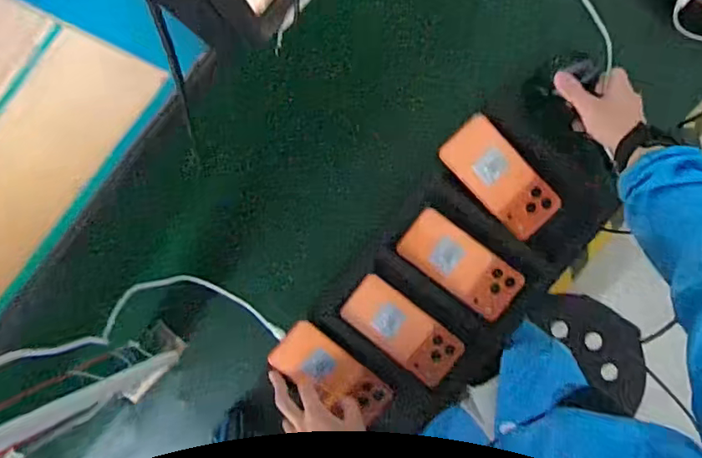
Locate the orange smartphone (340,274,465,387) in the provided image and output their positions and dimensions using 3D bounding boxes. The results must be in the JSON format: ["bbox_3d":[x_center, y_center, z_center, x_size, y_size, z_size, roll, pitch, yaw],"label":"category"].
[{"bbox_3d":[0.068,0.136,0.753,0.164,0.013,0.073,37,95,3],"label":"orange smartphone"}]

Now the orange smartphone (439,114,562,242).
[{"bbox_3d":[0.198,-0.066,0.727,0.168,0.013,0.077,44,101,-7],"label":"orange smartphone"}]

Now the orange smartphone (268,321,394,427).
[{"bbox_3d":[-0.024,0.193,0.738,0.159,0.007,0.072,37,78,1],"label":"orange smartphone"}]

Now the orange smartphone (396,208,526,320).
[{"bbox_3d":[0.147,0.047,0.751,0.165,0.016,0.078,36,95,3],"label":"orange smartphone"}]

